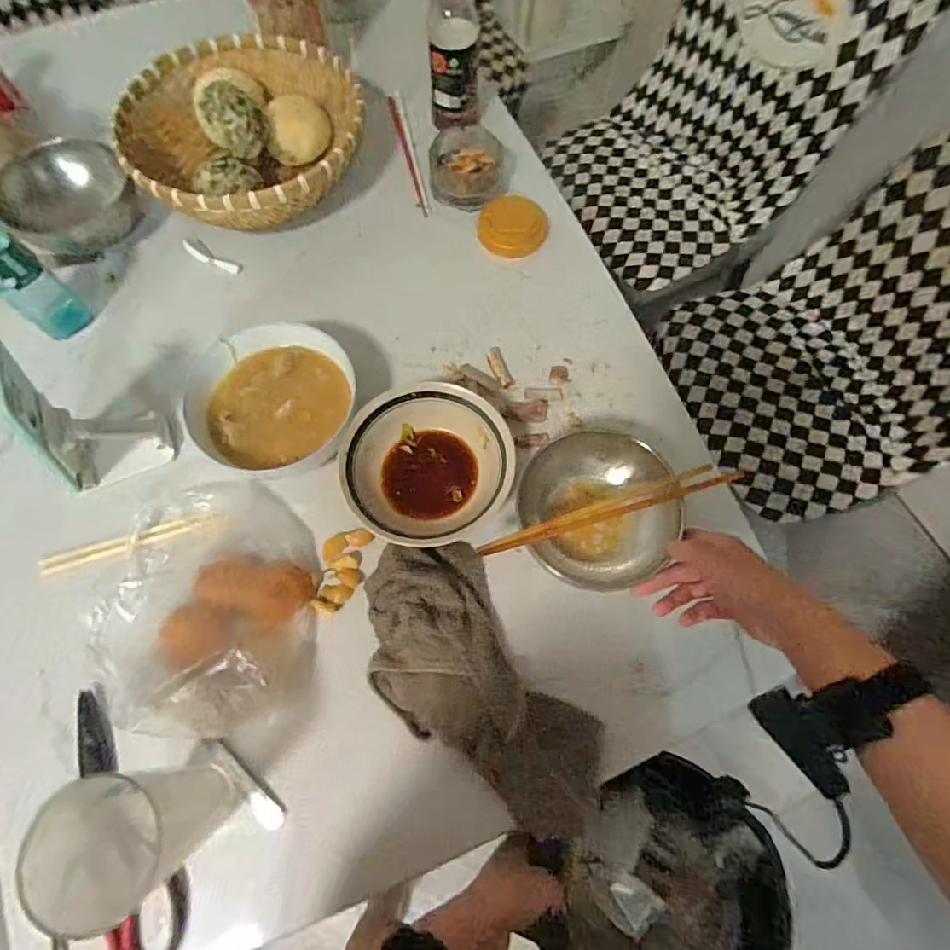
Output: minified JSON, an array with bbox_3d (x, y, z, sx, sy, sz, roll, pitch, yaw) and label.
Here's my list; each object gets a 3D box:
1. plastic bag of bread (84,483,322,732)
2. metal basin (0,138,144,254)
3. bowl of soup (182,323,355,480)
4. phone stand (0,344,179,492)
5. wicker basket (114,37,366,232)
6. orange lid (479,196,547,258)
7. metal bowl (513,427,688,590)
[{"bbox_3d":[-0.268,0.115,0.494,0.221,0.047,0.236,0,70,0],"label":"plastic bag of bread"},{"bbox_3d":[-0.507,-0.342,0.654,0.143,0.076,0.143,0,70,-1],"label":"metal basin"},{"bbox_3d":[-0.216,-0.075,0.562,0.168,0.055,0.168,0,70,0],"label":"bowl of soup"},{"bbox_3d":[-0.390,-0.055,0.497,0.112,0.157,0.075,-33,73,-11],"label":"phone stand"},{"bbox_3d":[-0.294,-0.443,0.680,0.290,0.101,0.299,0,70,0],"label":"wicker basket"},{"bbox_3d":[0.049,-0.323,0.673,0.087,0.012,0.094,0,70,0],"label":"orange lid"},{"bbox_3d":[0.119,0.034,0.507,0.146,0.064,0.132,28,72,10],"label":"metal bowl"}]

